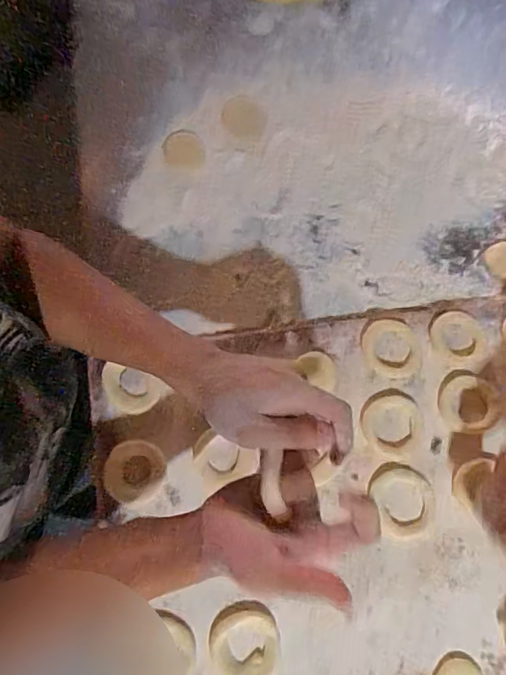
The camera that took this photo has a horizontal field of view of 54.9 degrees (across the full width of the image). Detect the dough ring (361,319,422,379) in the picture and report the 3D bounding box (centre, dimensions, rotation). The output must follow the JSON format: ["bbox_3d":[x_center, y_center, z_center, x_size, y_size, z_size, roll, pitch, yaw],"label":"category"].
[{"bbox_3d":[0.153,0.012,0.536,0.058,0.013,0.066,-39,81,-10],"label":"dough ring"}]

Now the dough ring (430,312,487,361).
[{"bbox_3d":[0.229,-0.001,0.544,0.052,0.011,0.059,-37,80,-10],"label":"dough ring"}]

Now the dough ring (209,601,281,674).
[{"bbox_3d":[-0.007,0.294,0.463,0.063,0.022,0.070,-17,78,-6],"label":"dough ring"}]

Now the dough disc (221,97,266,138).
[{"bbox_3d":[-0.011,-0.273,0.605,0.053,0.005,0.060,0,77,-2],"label":"dough disc"}]

